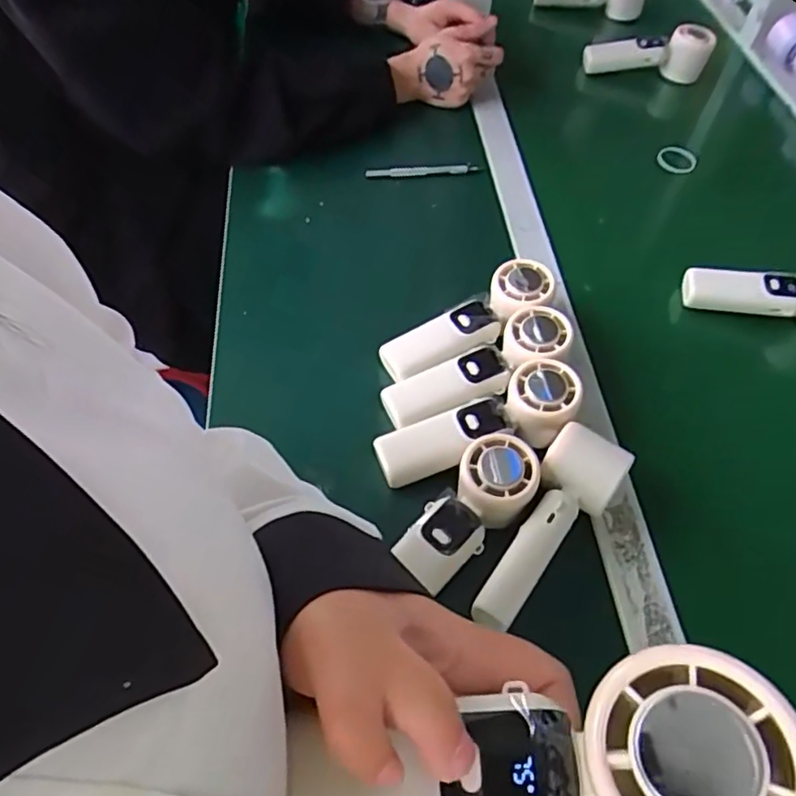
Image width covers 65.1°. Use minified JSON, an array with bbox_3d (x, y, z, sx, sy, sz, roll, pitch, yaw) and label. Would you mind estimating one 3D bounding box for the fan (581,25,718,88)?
[{"bbox_3d":[0.347,-0.474,0.871,0.162,0.083,0.064,11,54,21],"label":"fan"}]

